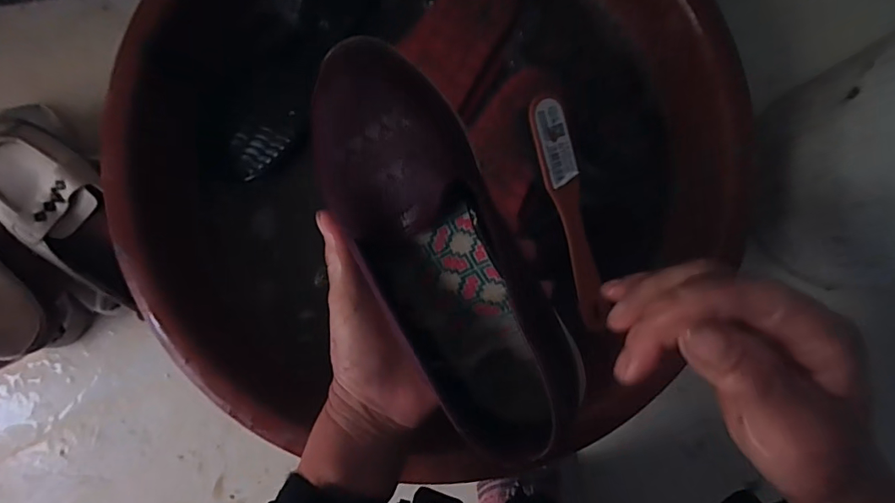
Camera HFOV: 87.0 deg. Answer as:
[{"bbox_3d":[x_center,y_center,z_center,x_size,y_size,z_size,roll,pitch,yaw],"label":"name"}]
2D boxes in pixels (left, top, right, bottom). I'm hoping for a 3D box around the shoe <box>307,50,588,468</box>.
[{"bbox_3d":[-0.006,-0.001,0.248,0.084,0.068,0.234,-26,89,-3],"label":"shoe"}]

